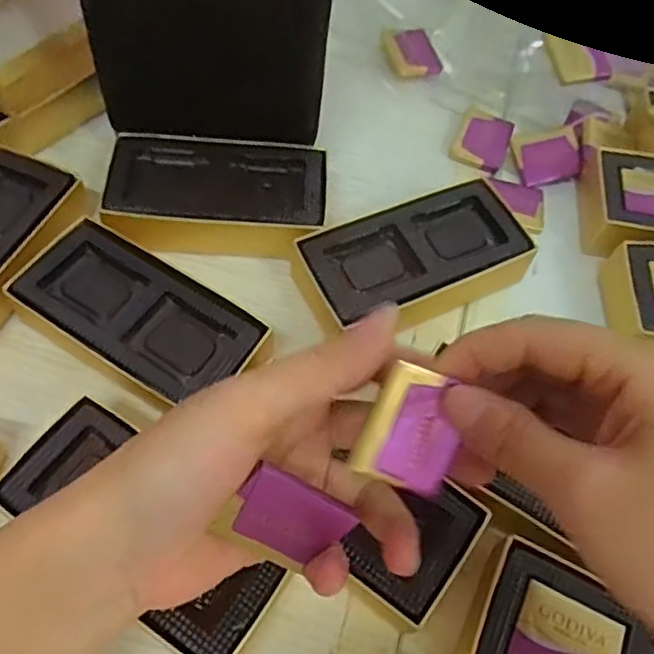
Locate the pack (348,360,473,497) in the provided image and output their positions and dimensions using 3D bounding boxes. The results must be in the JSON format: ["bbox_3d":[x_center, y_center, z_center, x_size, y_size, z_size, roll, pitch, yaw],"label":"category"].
[{"bbox_3d":[0.029,0.033,0.213,0.032,0.004,0.037,24,94,-11],"label":"pack"}]

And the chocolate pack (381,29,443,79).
[{"bbox_3d":[0.056,-0.182,0.438,0.036,0.008,0.040,-8,61,-10],"label":"chocolate pack"}]

